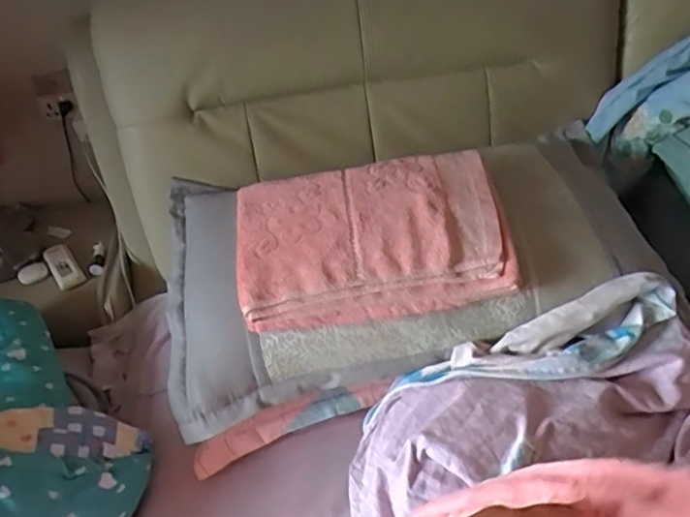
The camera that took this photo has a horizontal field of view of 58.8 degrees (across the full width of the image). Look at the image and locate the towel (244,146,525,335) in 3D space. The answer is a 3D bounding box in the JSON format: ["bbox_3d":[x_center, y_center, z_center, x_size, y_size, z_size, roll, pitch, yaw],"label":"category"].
[{"bbox_3d":[0.031,-0.032,0.832,0.353,0.056,0.232,-8,61,-1],"label":"towel"}]

